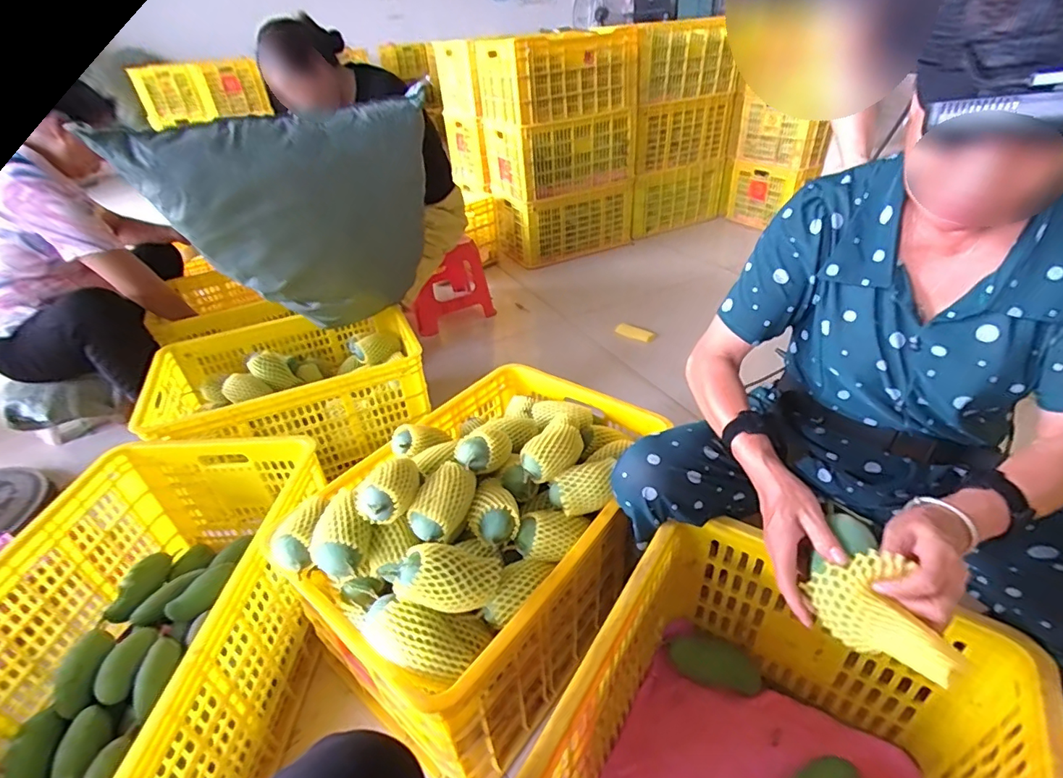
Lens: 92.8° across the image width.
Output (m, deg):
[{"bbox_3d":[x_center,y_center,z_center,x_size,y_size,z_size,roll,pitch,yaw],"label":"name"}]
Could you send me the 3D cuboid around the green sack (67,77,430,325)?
[{"bbox_3d":[-0.525,-0.397,1.249,0.629,0.532,0.330,-24,39,-24],"label":"green sack"}]

